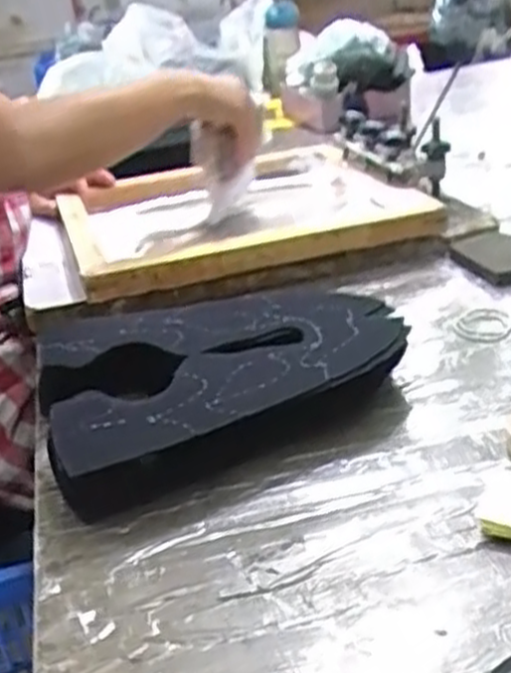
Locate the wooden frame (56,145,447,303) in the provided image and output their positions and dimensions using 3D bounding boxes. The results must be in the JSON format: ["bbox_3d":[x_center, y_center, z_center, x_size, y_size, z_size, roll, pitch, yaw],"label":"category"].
[{"bbox_3d":[-0.028,-0.158,1.049,0.429,0.057,0.360,-14,27,-13],"label":"wooden frame"}]

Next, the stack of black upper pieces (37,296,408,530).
[{"bbox_3d":[-0.035,0.031,0.688,0.308,0.064,0.217,-17,28,-18],"label":"stack of black upper pieces"}]

